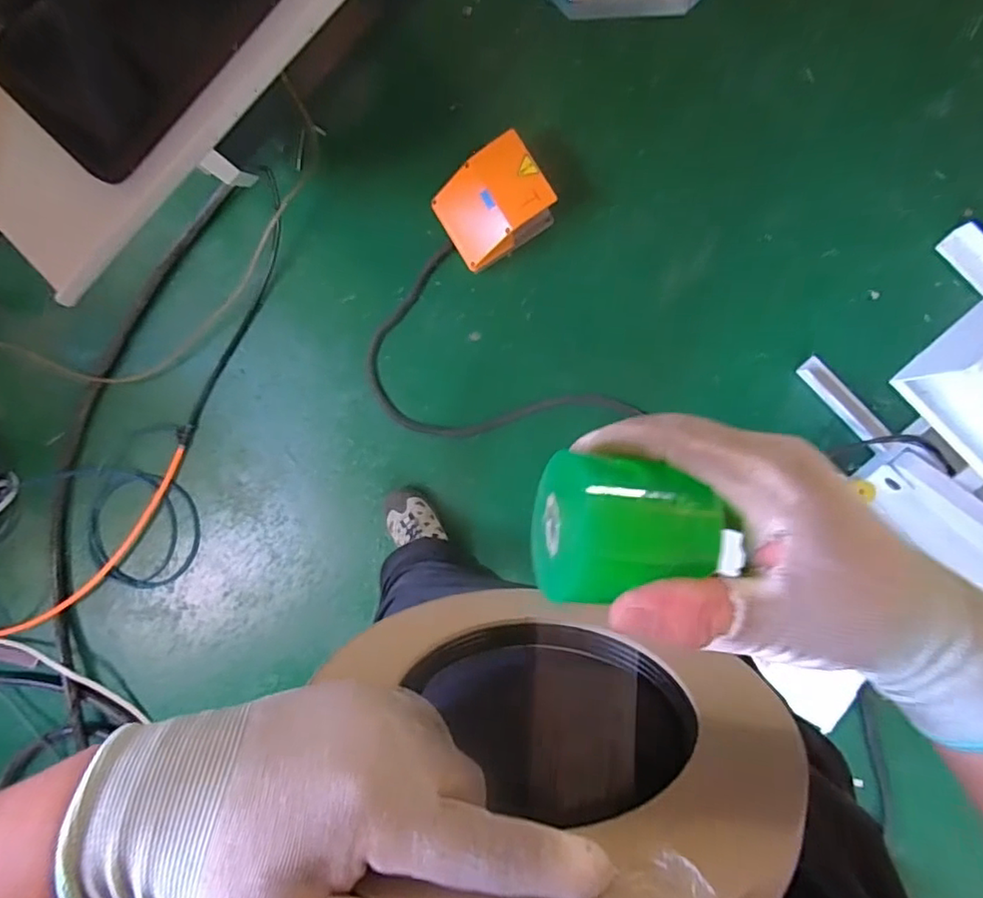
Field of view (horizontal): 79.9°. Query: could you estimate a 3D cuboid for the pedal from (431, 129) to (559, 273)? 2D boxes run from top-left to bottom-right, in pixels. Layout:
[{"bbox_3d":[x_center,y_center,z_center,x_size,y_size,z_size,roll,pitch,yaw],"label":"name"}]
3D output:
[{"bbox_3d":[0.000,-0.532,1.283,0.230,0.137,0.189,-34,87,6],"label":"pedal"}]

